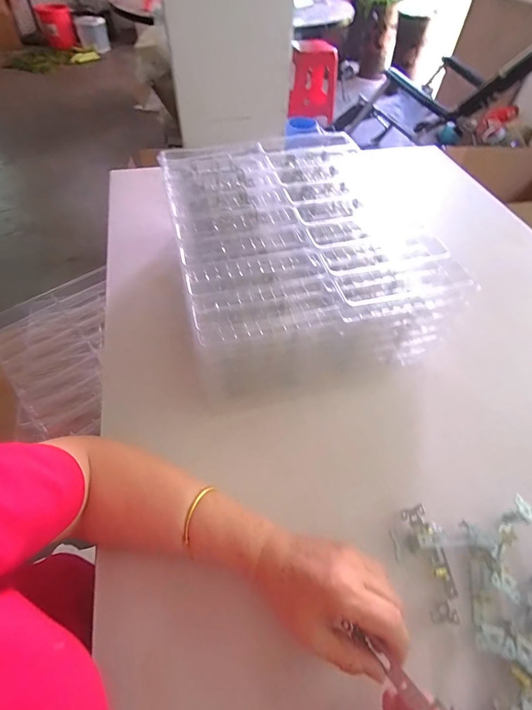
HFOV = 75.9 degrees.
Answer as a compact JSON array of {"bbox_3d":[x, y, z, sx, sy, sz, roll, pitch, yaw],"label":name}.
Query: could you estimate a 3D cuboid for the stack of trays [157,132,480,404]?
[{"bbox_3d":[0.036,-0.158,0.552,0.332,0.177,0.413,-13,56,-11],"label":"stack of trays"}]

